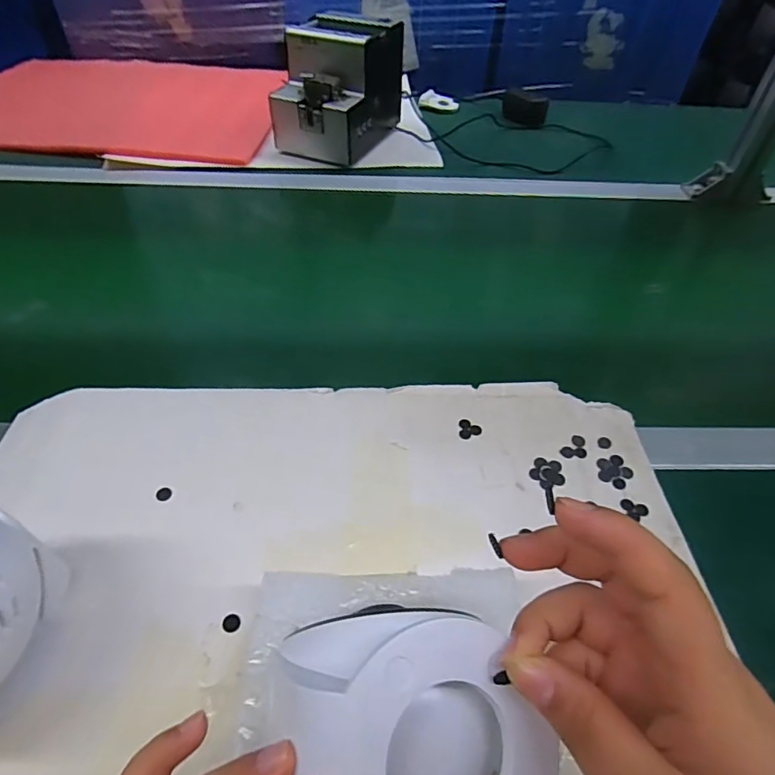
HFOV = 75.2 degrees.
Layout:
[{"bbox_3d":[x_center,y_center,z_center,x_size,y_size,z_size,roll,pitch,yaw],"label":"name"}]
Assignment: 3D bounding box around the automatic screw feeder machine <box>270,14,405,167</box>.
[{"bbox_3d":[-0.073,-0.438,0.732,0.124,0.140,0.181,20,50,13],"label":"automatic screw feeder machine"}]

